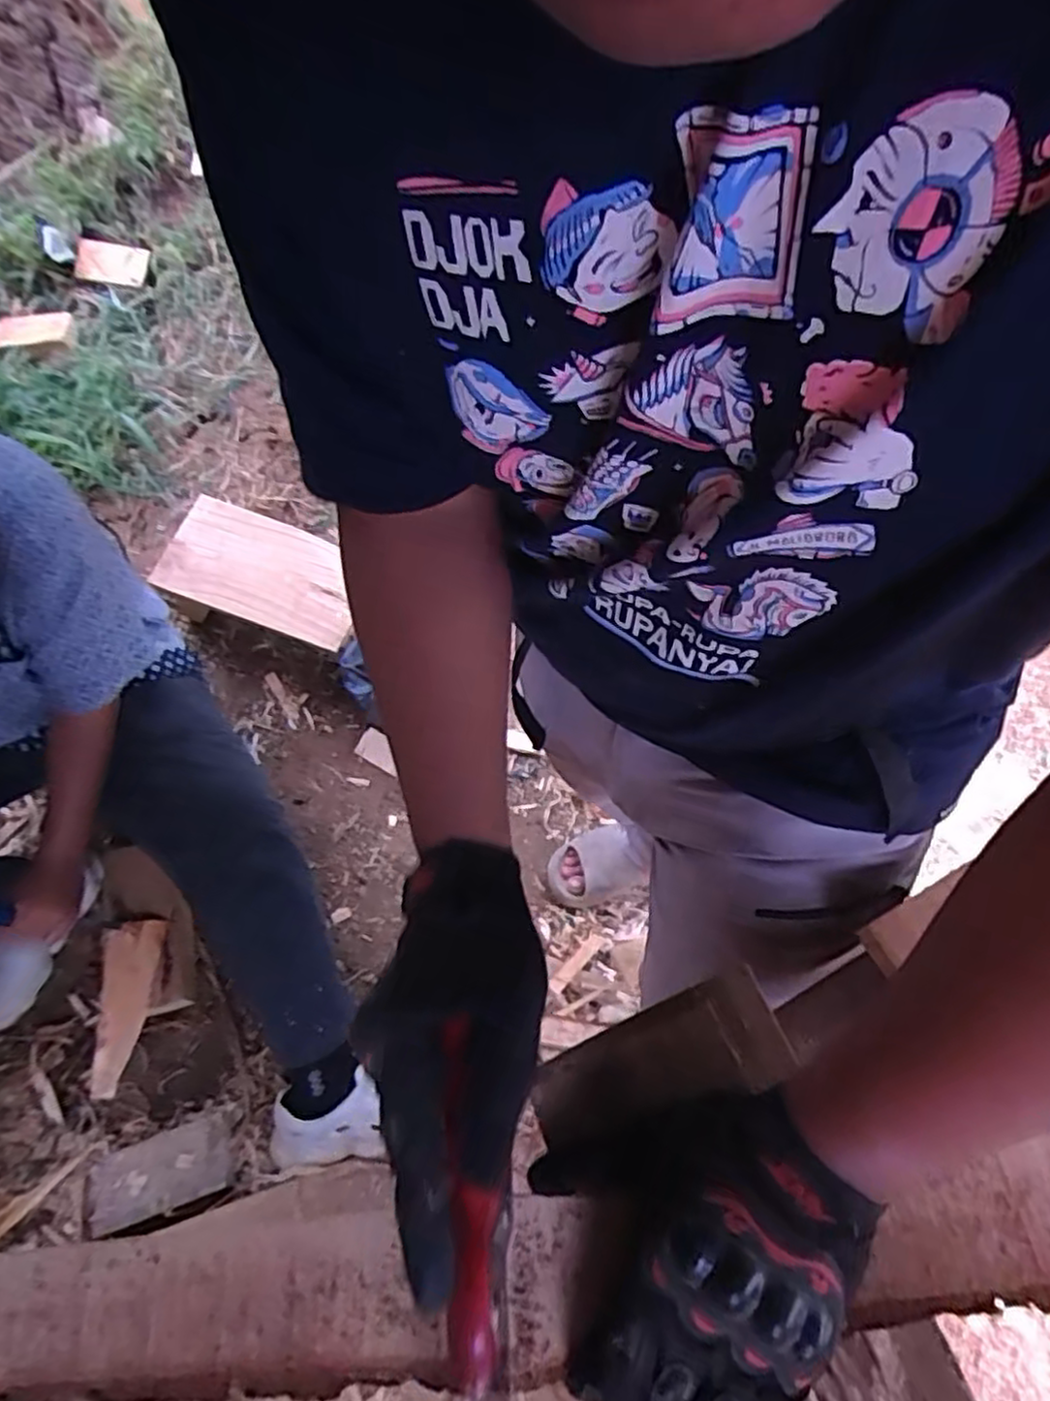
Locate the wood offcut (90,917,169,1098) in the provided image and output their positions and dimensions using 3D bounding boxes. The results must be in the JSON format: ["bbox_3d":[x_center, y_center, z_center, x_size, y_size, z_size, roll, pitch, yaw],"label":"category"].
[{"bbox_3d":[-0.587,0.449,1.040,0.078,0.018,0.232,7,71,-34],"label":"wood offcut"}]

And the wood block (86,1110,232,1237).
[{"bbox_3d":[-0.495,0.639,0.950,0.189,0.024,0.091,-17,59,-6],"label":"wood block"}]

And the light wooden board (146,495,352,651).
[{"bbox_3d":[-0.465,-0.233,1.254,0.344,0.029,0.198,19,72,3],"label":"light wooden board"}]

